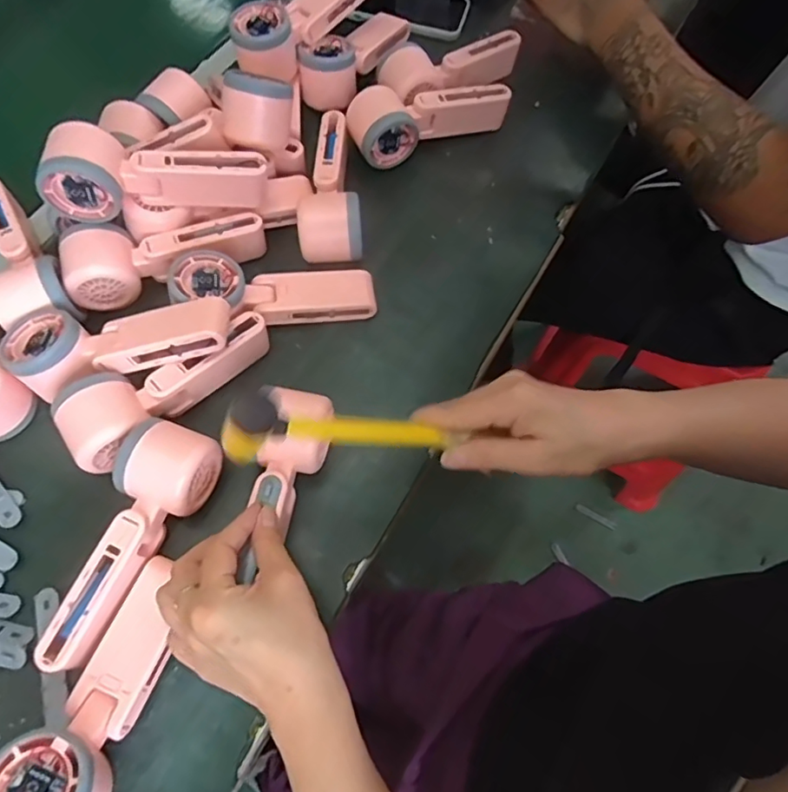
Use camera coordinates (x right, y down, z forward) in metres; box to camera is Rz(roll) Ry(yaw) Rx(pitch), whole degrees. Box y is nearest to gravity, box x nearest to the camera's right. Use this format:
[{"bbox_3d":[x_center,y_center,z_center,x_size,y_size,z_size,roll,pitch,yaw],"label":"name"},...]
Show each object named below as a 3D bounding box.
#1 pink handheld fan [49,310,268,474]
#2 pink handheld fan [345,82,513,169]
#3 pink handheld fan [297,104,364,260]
[{"bbox_3d":[-0.175,-0.011,0.432,0.076,0.046,0.170,42,71,17],"label":"pink handheld fan"},{"bbox_3d":[0.034,-0.288,0.569,0.164,0.051,0.061,-27,68,-13],"label":"pink handheld fan"},{"bbox_3d":[-0.060,-0.201,0.526,0.058,0.046,0.165,-3,65,-2],"label":"pink handheld fan"}]

